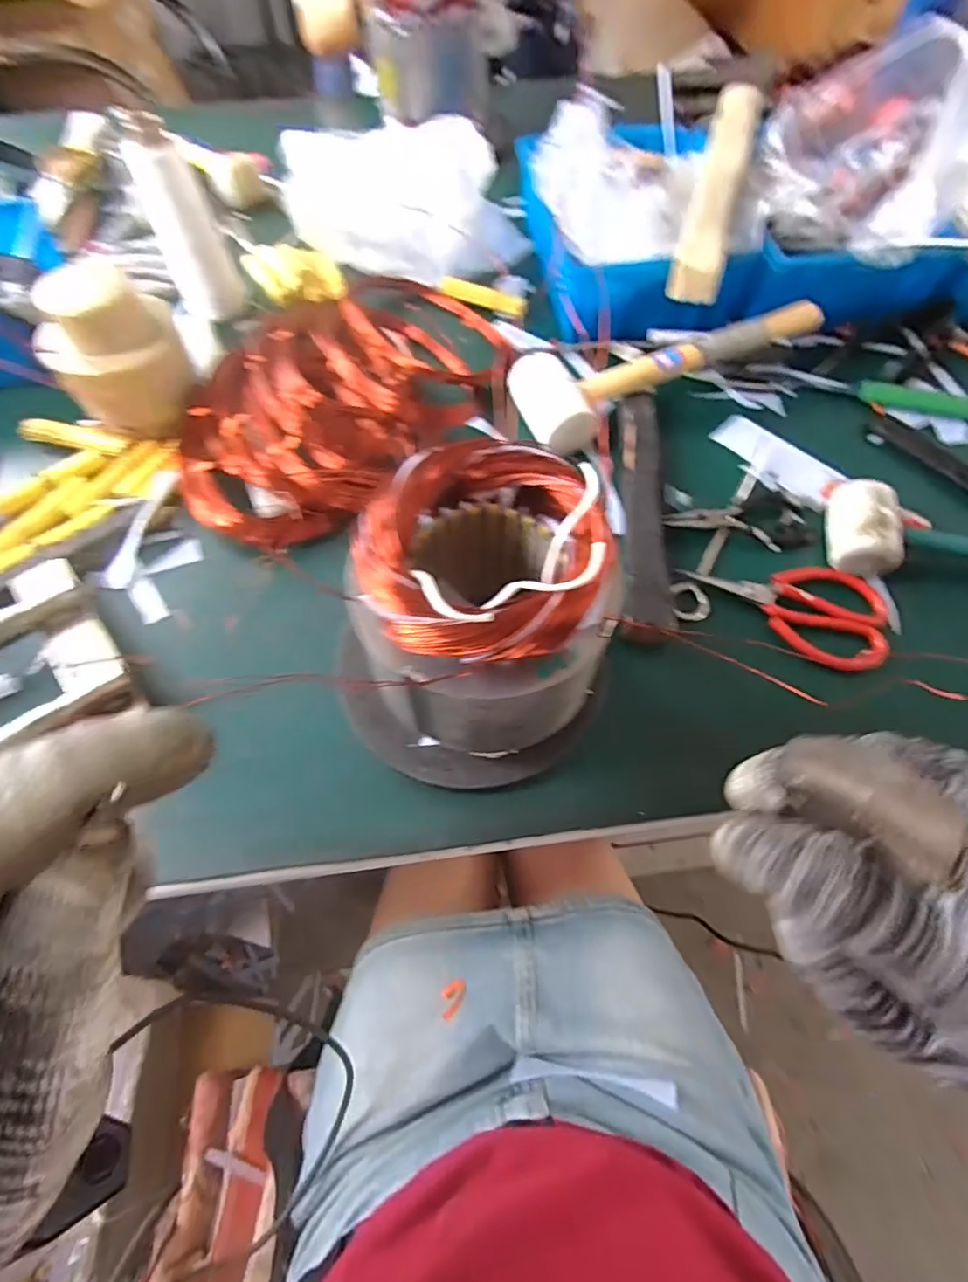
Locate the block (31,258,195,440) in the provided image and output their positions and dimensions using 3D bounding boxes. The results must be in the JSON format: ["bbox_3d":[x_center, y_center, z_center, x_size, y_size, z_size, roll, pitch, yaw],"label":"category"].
[{"bbox_3d":[-0.319,-0.253,0.529,0.113,0.110,0.095,-32,66,-16],"label":"block"}]

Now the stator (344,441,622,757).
[{"bbox_3d":[0.002,-0.022,0.351,0.127,0.136,0.124,-5,61,-2],"label":"stator"}]

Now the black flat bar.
[{"bbox_3d":[0.136,-0.118,0.505,0.038,0.014,0.272,3,61,7],"label":"black flat bar"}]

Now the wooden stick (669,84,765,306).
[{"bbox_3d":[0.234,-0.456,0.595,0.046,0.046,0.327,16,63,9],"label":"wooden stick"}]

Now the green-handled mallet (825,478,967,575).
[{"bbox_3d":[0.429,-0.070,0.471,0.290,0.041,0.077,11,62,6],"label":"green-handled mallet"}]

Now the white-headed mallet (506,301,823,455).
[{"bbox_3d":[0.168,-0.271,0.579,0.290,0.054,0.104,-27,65,-14],"label":"white-headed mallet"}]

